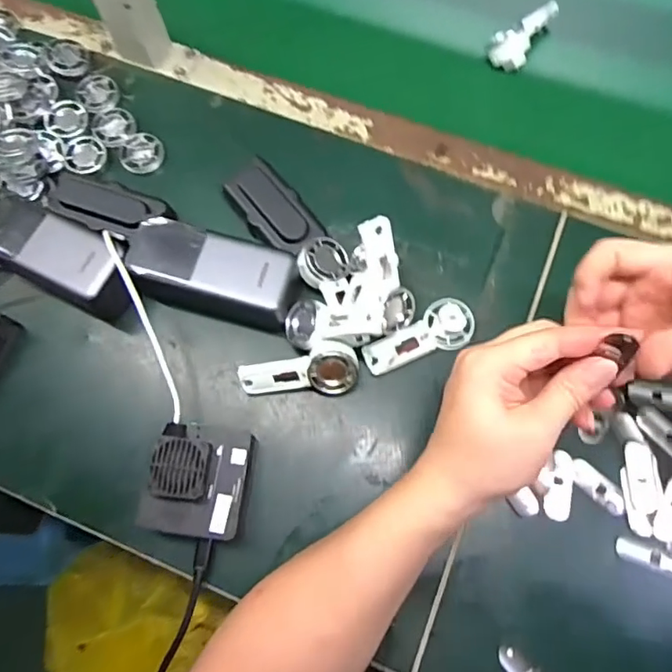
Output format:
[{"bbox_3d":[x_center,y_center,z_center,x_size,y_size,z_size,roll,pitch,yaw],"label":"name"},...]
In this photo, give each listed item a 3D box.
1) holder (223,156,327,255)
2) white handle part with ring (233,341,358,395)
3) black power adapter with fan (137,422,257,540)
[{"bbox_3d":[-0.056,-0.110,0.481,0.050,0.024,0.097,-32,74,-9],"label":"holder"},{"bbox_3d":[-0.029,0.028,0.438,0.092,0.039,0.023,-9,29,7],"label":"white handle part with ring"},{"bbox_3d":[-0.099,0.108,0.405,0.069,0.046,0.079,9,72,4],"label":"black power adapter with fan"}]

